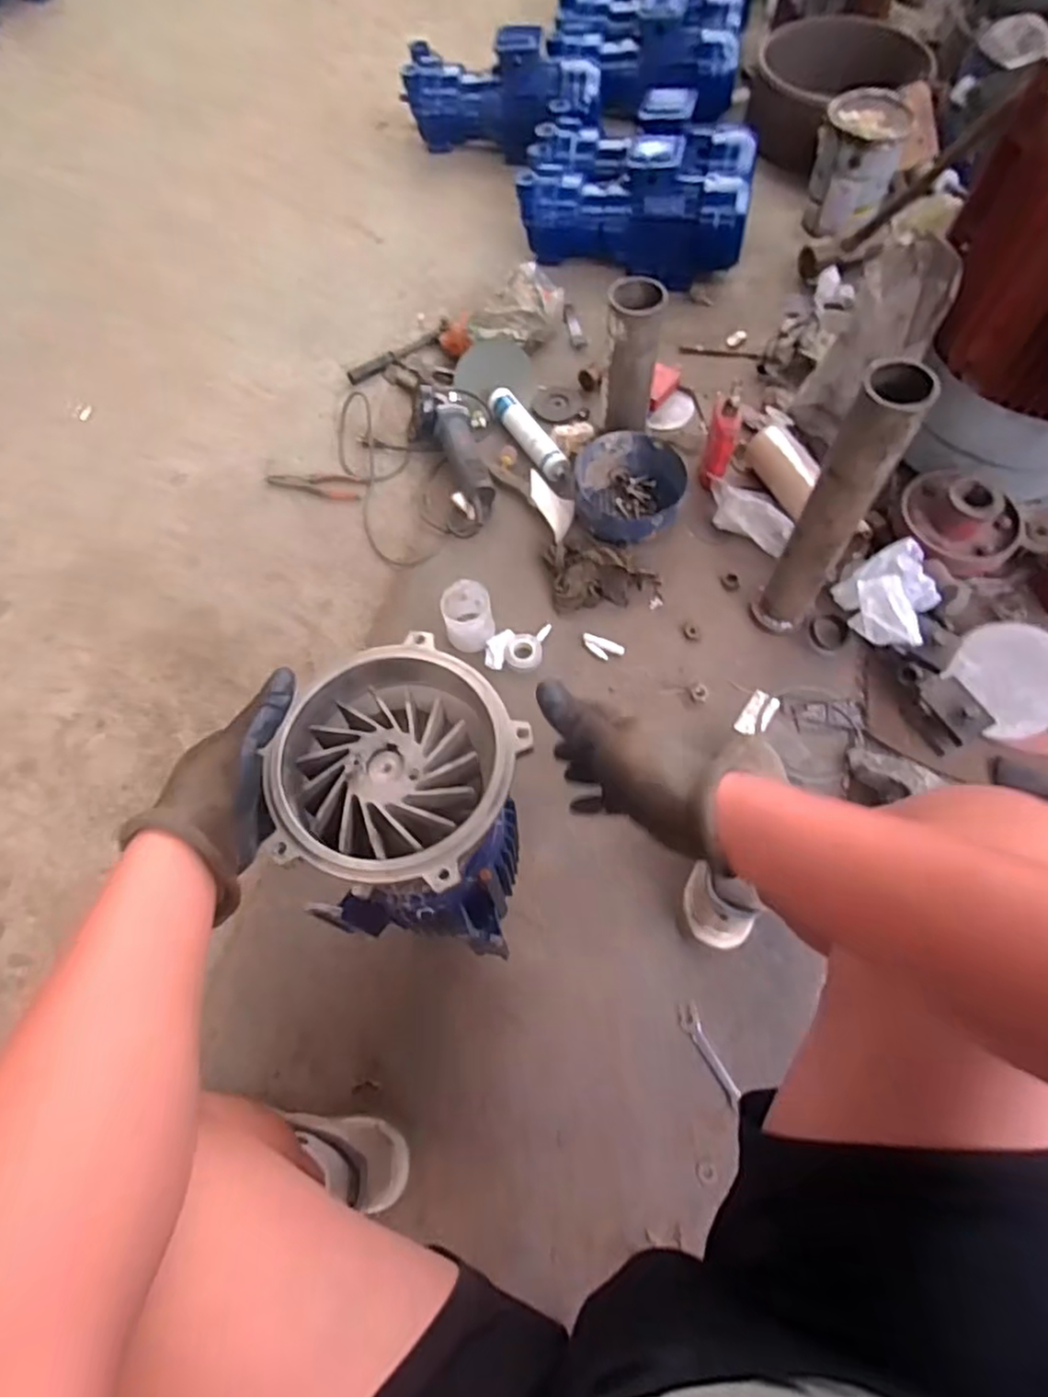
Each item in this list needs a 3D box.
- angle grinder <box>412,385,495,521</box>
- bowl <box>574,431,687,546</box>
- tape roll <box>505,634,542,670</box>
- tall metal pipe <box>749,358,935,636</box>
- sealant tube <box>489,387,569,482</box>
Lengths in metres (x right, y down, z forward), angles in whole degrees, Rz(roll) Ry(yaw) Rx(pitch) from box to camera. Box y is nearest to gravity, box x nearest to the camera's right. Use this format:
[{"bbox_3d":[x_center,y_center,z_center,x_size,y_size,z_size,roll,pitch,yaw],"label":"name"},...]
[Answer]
[{"bbox_3d":[-0.133,-0.460,1.255,0.110,0.079,0.344,-17,67,-5],"label":"angle grinder"},{"bbox_3d":[0.183,-0.359,1.191,0.193,0.081,0.219,11,68,7],"label":"bowl"},{"bbox_3d":[0.000,-0.078,1.113,0.058,0.013,0.064,0,67,3],"label":"tape roll"},{"bbox_3d":[0.405,-0.231,0.919,0.081,0.451,0.072,34,72,16],"label":"tall metal pipe"},{"bbox_3d":[0.003,-0.513,1.300,0.054,0.053,0.250,-30,69,-10],"label":"sealant tube"}]

